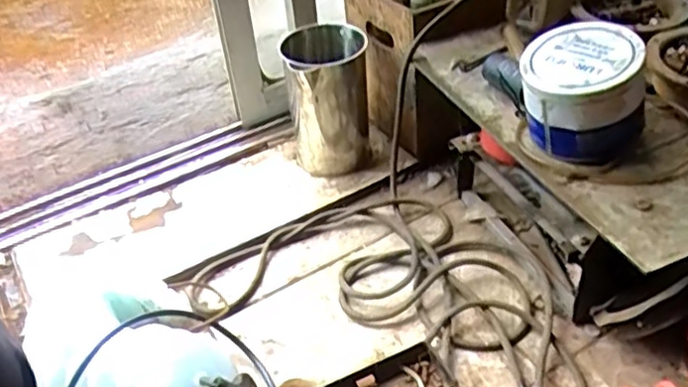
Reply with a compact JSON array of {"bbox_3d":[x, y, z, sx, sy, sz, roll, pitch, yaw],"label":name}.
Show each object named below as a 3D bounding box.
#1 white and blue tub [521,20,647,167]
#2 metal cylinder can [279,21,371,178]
[{"bbox_3d":[0.260,-0.110,0.723,0.124,0.110,0.117,-3,41,3],"label":"white and blue tub"},{"bbox_3d":[-0.023,-0.143,1.036,0.118,0.201,0.110,-3,41,3],"label":"metal cylinder can"}]

